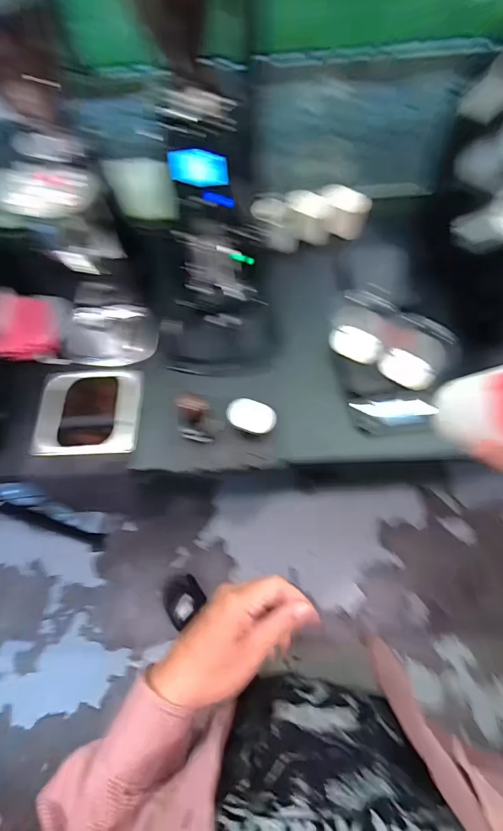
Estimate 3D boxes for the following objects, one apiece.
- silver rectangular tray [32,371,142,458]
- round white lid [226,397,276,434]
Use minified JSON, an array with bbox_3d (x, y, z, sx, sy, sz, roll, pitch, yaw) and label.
[{"bbox_3d":[-0.306,-0.007,0.753,0.194,0.034,0.173,-2,63,3],"label":"silver rectangular tray"},{"bbox_3d":[0.000,0.001,0.681,0.082,0.010,0.056,24,67,15],"label":"round white lid"}]

